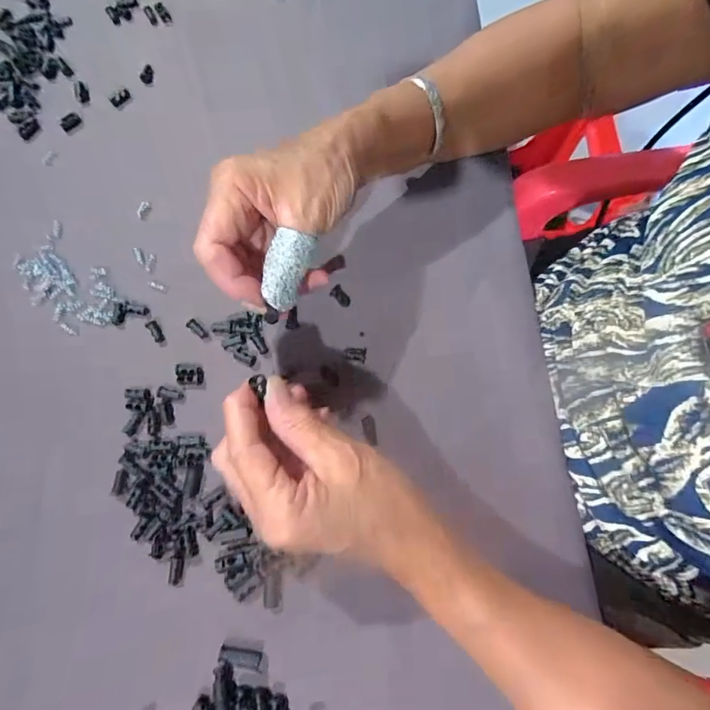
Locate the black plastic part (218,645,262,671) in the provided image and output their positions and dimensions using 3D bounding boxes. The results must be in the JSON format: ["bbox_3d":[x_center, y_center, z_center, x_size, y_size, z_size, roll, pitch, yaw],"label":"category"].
[{"bbox_3d":[-0.067,0.177,0.248,0.025,0.007,0.008,8,74,4],"label":"black plastic part"}]

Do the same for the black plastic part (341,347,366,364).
[{"bbox_3d":[-0.001,-0.001,0.305,0.017,0.004,0.011,3,73,3],"label":"black plastic part"}]

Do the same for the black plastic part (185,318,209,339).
[{"bbox_3d":[-0.116,-0.019,0.312,0.018,0.004,0.008,40,77,-3],"label":"black plastic part"}]

